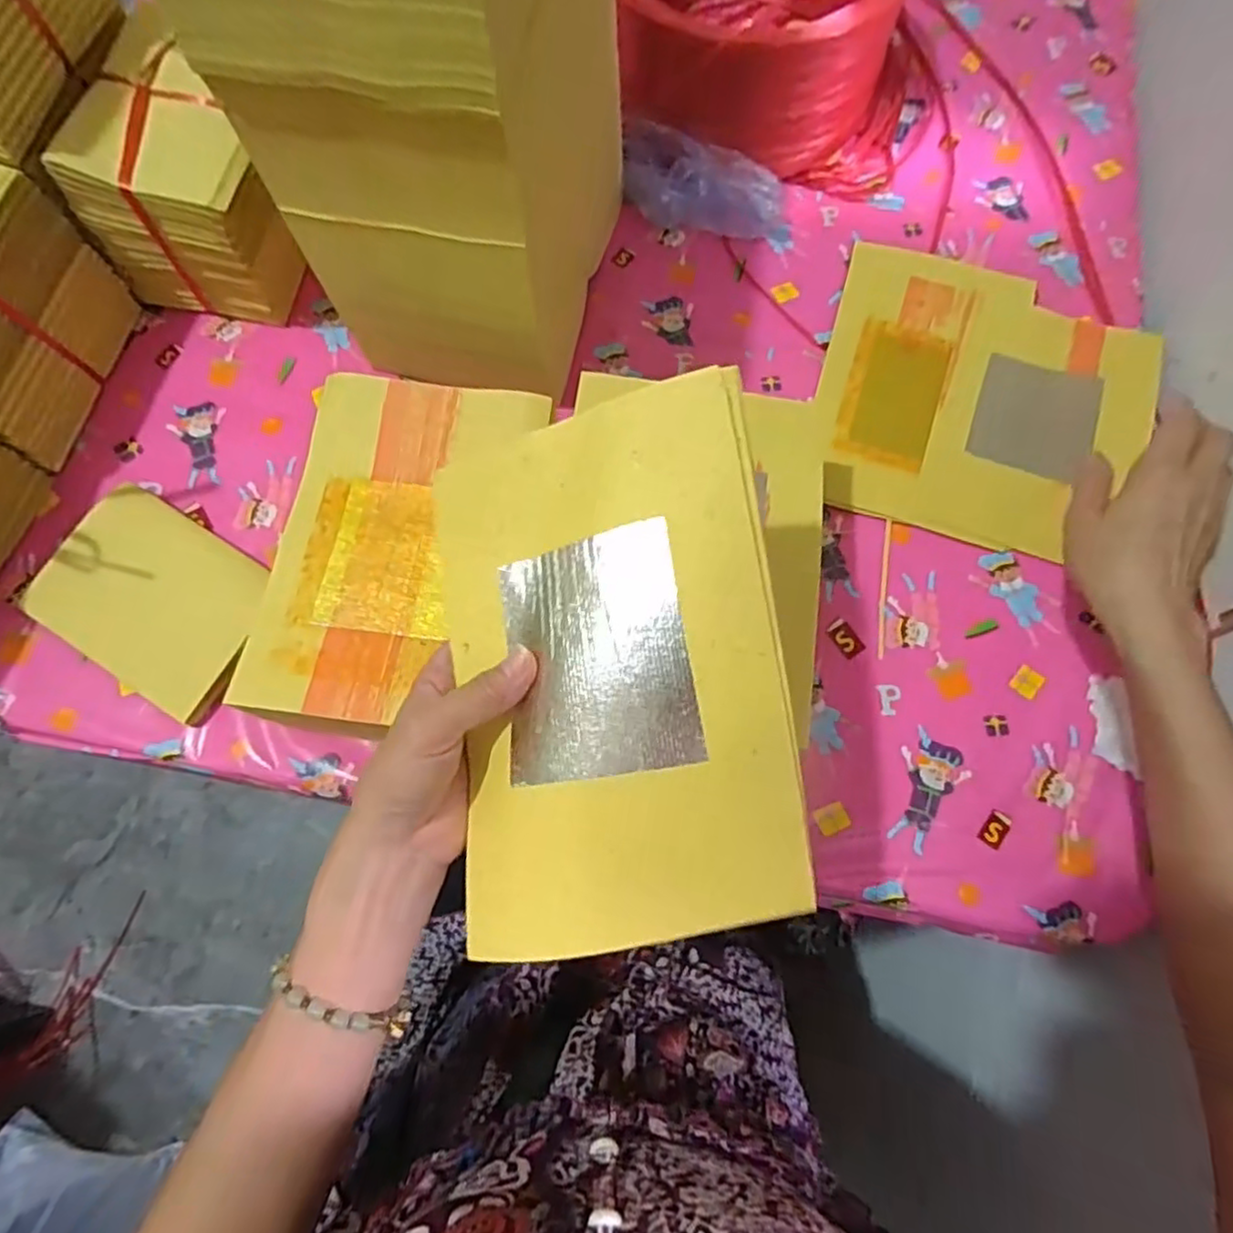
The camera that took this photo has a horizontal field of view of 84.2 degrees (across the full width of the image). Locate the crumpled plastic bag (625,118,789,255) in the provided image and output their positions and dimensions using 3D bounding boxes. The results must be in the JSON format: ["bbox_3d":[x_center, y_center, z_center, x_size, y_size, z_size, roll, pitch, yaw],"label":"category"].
[{"bbox_3d":[0.078,-0.371,0.591,0.155,0.049,0.059,15,74,4],"label":"crumpled plastic bag"}]

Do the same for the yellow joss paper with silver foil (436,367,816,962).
[{"bbox_3d":[-0.004,0.025,0.300,0.154,0.024,0.224,-11,85,16],"label":"yellow joss paper with silver foil"}]

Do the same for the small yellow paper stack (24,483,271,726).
[{"bbox_3d":[-0.328,-0.013,0.490,0.157,0.022,0.116,30,76,9],"label":"small yellow paper stack"}]

